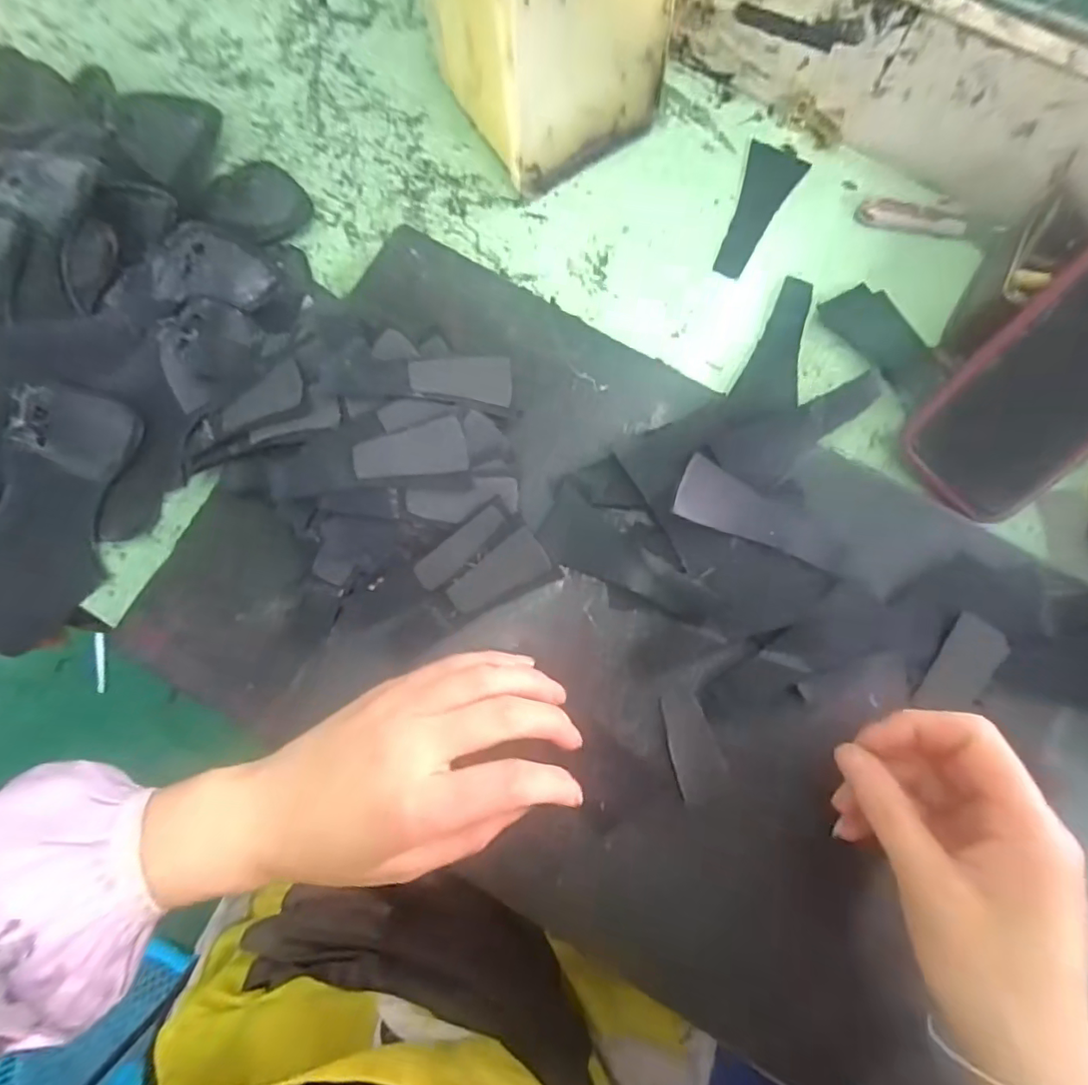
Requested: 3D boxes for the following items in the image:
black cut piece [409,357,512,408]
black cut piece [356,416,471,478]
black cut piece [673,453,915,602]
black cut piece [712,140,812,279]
[{"bbox_3d":[-0.045,-0.090,0.294,0.055,0.004,0.026,-2,77,-19],"label":"black cut piece"},{"bbox_3d":[-0.068,-0.047,0.276,0.055,0.007,0.026,-10,80,-1],"label":"black cut piece"},{"bbox_3d":[0.134,-0.008,0.291,0.127,0.005,0.036,23,74,1],"label":"black cut piece"},{"bbox_3d":[0.141,-0.224,0.360,0.037,0.005,0.099,26,81,5],"label":"black cut piece"}]

